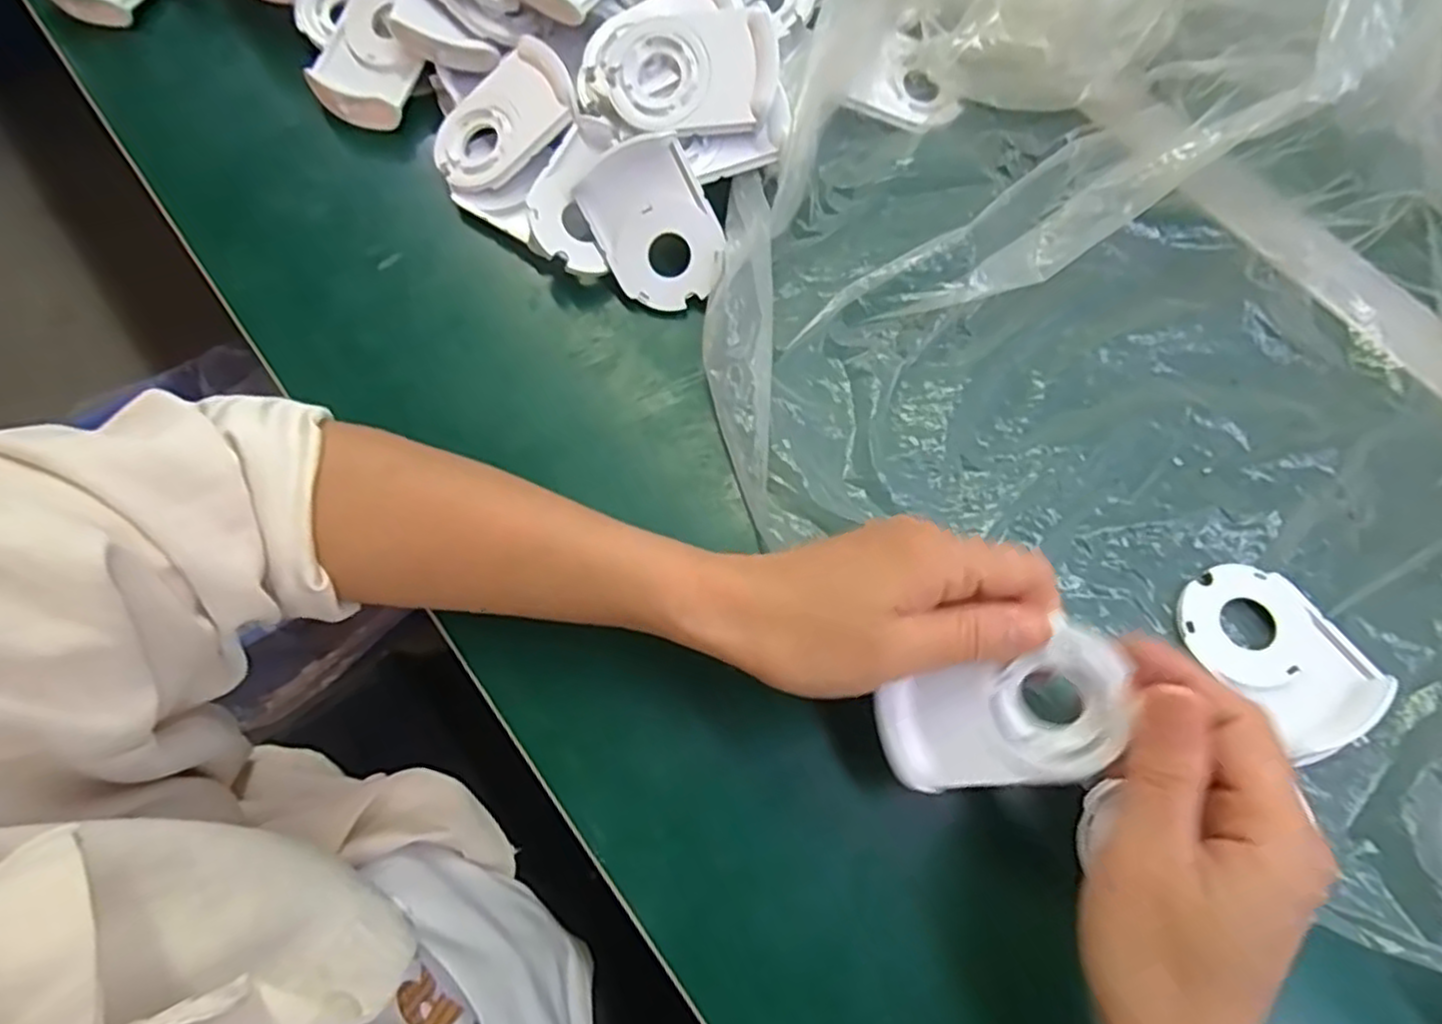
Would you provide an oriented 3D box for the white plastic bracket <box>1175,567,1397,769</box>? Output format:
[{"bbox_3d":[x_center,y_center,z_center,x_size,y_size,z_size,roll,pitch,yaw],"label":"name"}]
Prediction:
[{"bbox_3d":[0.240,0.059,0.313,0.056,0.016,0.079,-33,75,-9],"label":"white plastic bracket"}]

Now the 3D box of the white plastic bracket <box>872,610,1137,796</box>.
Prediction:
[{"bbox_3d":[0.099,0.072,0.256,0.083,0.015,0.047,-15,83,18],"label":"white plastic bracket"}]

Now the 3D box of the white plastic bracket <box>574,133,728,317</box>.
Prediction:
[{"bbox_3d":[-0.033,-0.143,0.369,0.057,0.012,0.078,-26,101,7],"label":"white plastic bracket"}]

